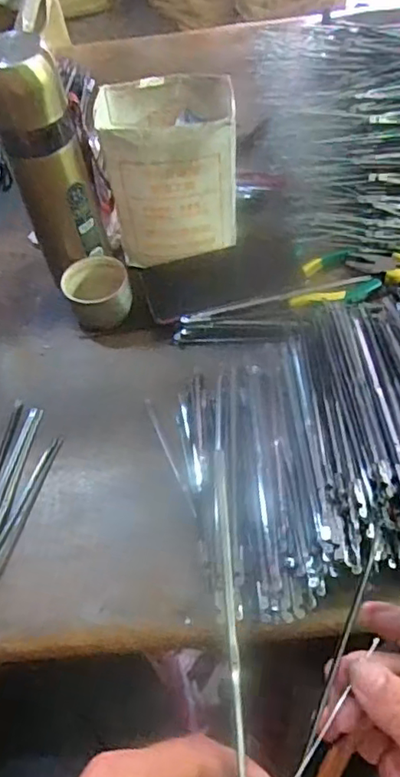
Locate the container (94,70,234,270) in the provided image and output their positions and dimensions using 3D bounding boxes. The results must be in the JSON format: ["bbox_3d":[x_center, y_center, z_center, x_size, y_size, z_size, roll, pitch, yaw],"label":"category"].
[{"bbox_3d":[-0.026,-0.207,0.563,0.120,0.148,0.099,-7,56,0],"label":"container"}]

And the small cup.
[{"bbox_3d":[-0.099,-0.093,0.574,0.059,0.045,0.063,-2,57,3],"label":"small cup"}]

